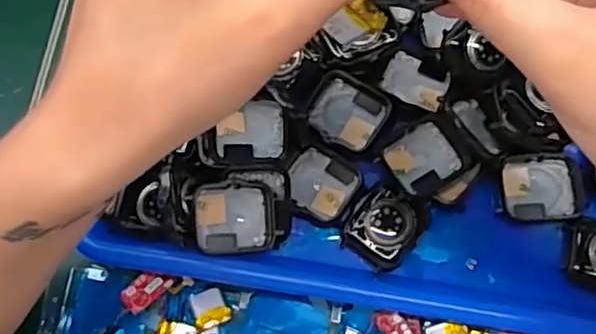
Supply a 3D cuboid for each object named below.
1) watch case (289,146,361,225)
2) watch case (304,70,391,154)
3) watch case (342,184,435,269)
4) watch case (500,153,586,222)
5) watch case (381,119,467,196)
[{"bbox_3d":[0.012,0.010,0.342,0.037,0.010,0.034,30,76,10],"label":"watch case"},{"bbox_3d":[0.026,-0.029,0.344,0.040,0.011,0.035,30,76,10],"label":"watch case"},{"bbox_3d":[0.047,0.031,0.335,0.035,0.011,0.043,37,78,11],"label":"watch case"},{"bbox_3d":[0.130,0.011,0.339,0.041,0.007,0.036,-1,73,1],"label":"watch case"},{"bbox_3d":[0.066,-0.004,0.336,0.038,0.010,0.034,-33,75,-8],"label":"watch case"}]

